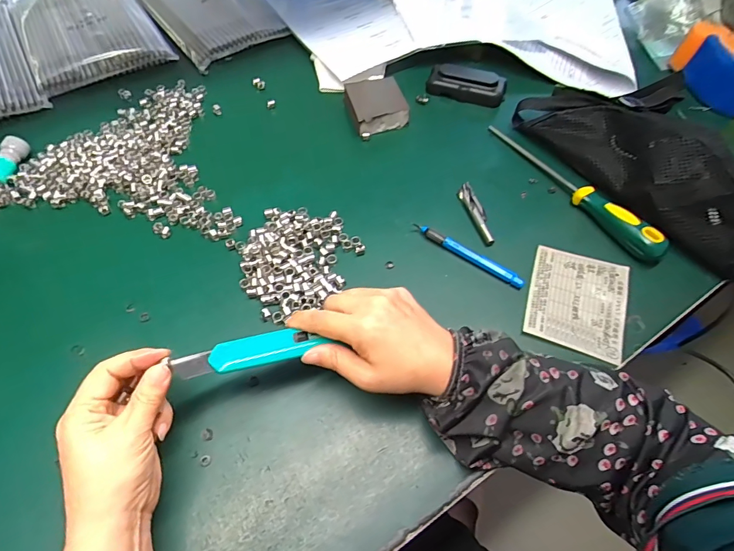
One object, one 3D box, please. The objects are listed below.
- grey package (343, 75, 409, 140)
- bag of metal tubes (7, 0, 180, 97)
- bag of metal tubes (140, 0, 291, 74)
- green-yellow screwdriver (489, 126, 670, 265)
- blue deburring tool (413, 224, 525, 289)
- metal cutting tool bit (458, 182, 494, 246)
[{"bbox_3d":[0.012,-0.226,0.525,0.070,0.025,0.092,-12,59,-8],"label":"grey package"},{"bbox_3d":[-0.442,-0.399,0.626,0.180,0.022,0.304,-28,62,-16],"label":"bag of metal tubes"},{"bbox_3d":[-0.276,-0.464,0.670,0.173,0.028,0.334,-31,63,-18],"label":"bag of metal tubes"},{"bbox_3d":[0.231,-0.108,0.449,0.025,0.030,0.237,-27,62,-16],"label":"green-yellow screwdriver"},{"bbox_3d":[0.103,-0.021,0.408,0.119,0.012,0.010,31,63,18],"label":"blue deburring tool"},{"bbox_3d":[0.121,-0.068,0.441,0.017,0.013,0.083,-14,59,-9],"label":"metal cutting tool bit"}]

